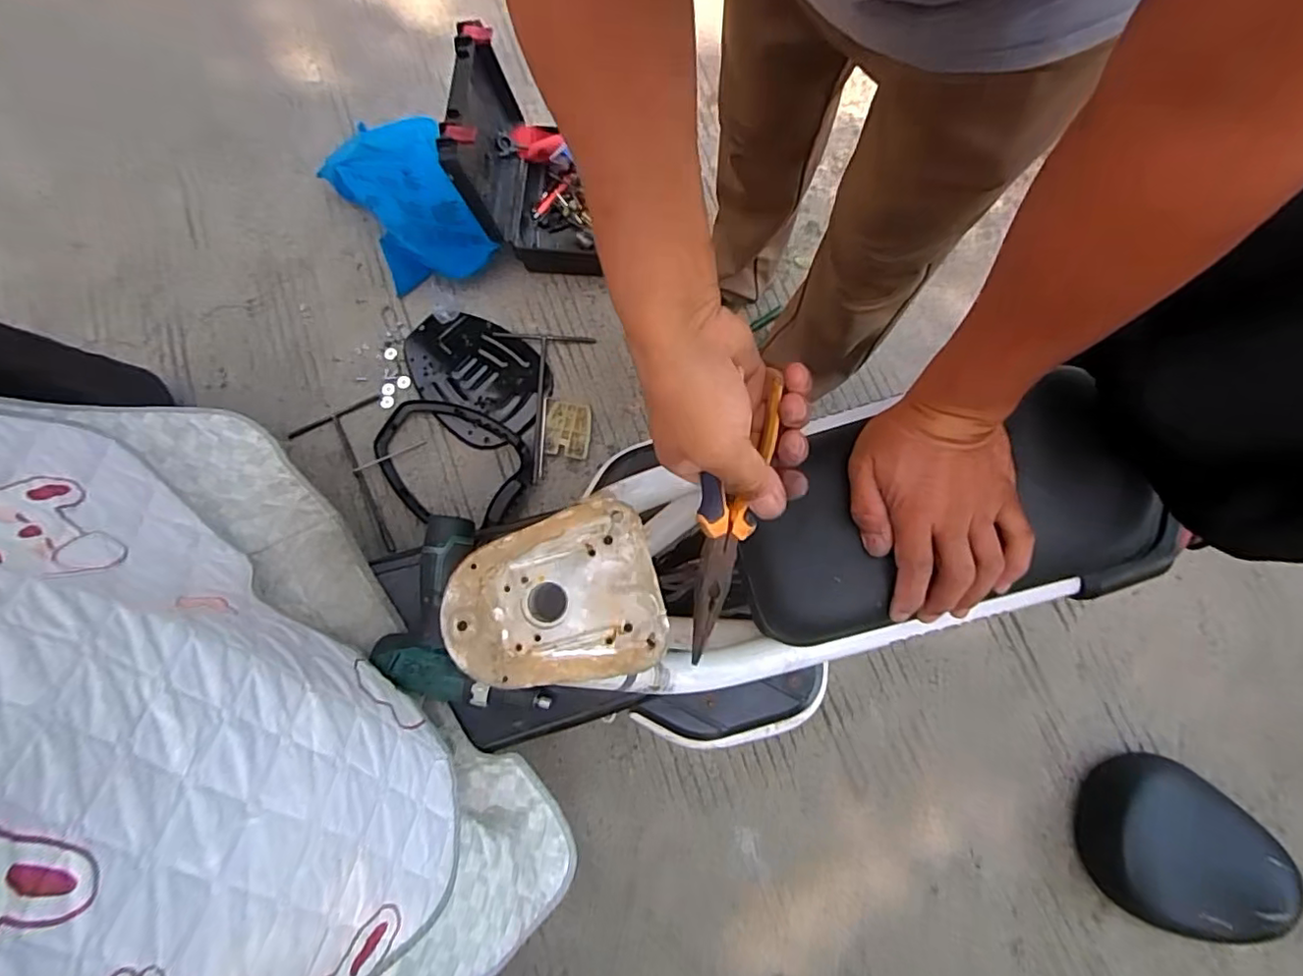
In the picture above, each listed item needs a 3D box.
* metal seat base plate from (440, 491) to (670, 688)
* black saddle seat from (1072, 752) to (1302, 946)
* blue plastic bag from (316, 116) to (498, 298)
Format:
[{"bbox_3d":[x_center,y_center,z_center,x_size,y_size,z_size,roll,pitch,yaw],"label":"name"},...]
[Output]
[{"bbox_3d":[-0.070,0.076,0.414,0.145,0.009,0.116,-14,76,-2],"label":"metal seat base plate"},{"bbox_3d":[0.810,0.553,0.918,0.264,0.096,0.228,25,78,7],"label":"black saddle seat"},{"bbox_3d":[-0.489,-0.592,1.200,0.239,0.109,0.400,-31,78,-6],"label":"blue plastic bag"}]

